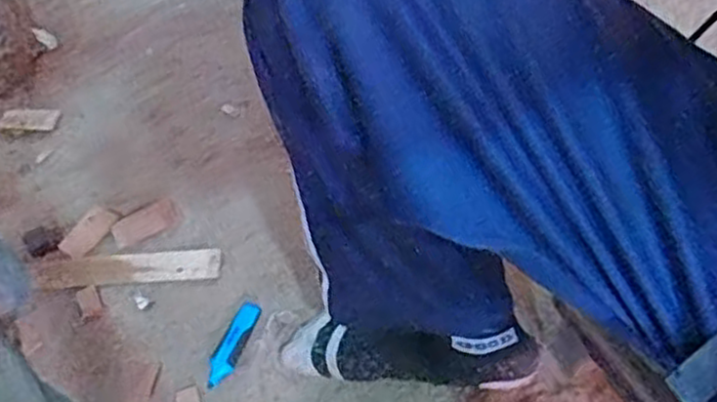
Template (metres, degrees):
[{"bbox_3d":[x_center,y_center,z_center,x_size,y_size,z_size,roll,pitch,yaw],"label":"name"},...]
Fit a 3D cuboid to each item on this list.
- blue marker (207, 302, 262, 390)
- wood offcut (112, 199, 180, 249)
[{"bbox_3d":[-0.137,0.154,0.829,0.028,0.017,0.099,18,58,17],"label":"blue marker"},{"bbox_3d":[-0.258,0.025,0.926,0.077,0.007,0.046,-26,57,-13],"label":"wood offcut"}]

